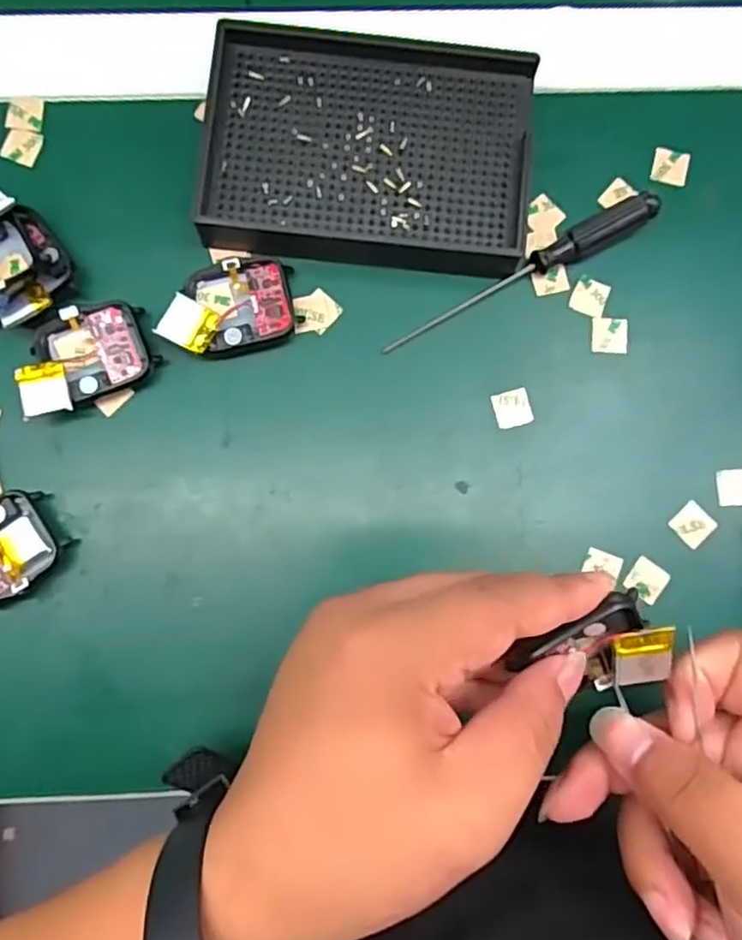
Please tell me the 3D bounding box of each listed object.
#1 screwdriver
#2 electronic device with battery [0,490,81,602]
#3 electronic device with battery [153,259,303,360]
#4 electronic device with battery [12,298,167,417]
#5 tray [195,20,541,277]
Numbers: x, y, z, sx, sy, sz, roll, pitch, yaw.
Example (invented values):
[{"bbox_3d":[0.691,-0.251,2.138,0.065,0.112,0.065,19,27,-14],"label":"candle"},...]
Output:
[{"bbox_3d":[0.065,-0.084,0.292,0.130,0.012,0.013,-29,86,-4],"label":"screwdriver"},{"bbox_3d":[-0.149,0.032,0.278,0.045,0.012,0.037,-33,87,-4],"label":"electronic device with battery"},{"bbox_3d":[-0.060,-0.068,0.286,0.055,0.017,0.038,-20,86,-3],"label":"electronic device with battery"},{"bbox_3d":[-0.119,-0.047,0.283,0.053,0.016,0.038,-23,86,-3],"label":"electronic device with battery"},{"bbox_3d":[0.000,-0.139,0.293,0.134,0.018,0.096,6,85,-1],"label":"tray"}]

